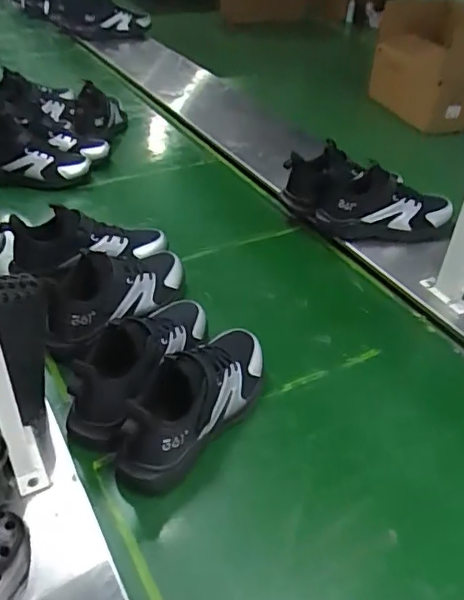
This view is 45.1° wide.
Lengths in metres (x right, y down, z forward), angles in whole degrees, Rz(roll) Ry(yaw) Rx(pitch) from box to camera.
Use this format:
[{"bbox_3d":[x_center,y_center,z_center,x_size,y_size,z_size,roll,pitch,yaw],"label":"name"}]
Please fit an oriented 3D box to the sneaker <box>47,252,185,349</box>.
[{"bbox_3d":[-0.171,-0.014,0.828,0.107,0.119,0.252,33,48,30],"label":"sneaker"}]

